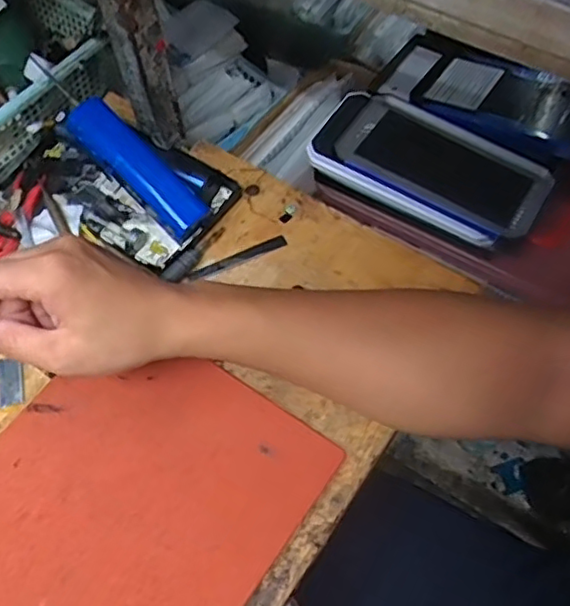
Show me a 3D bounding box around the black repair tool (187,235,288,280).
[{"bbox_3d":[-0.038,-0.036,0.512,0.083,0.007,0.011,-22,62,-10],"label":"black repair tool"}]

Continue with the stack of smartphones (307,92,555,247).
[{"bbox_3d":[0.123,-0.117,0.546,0.194,0.034,0.092,26,64,16],"label":"stack of smartphones"}]

